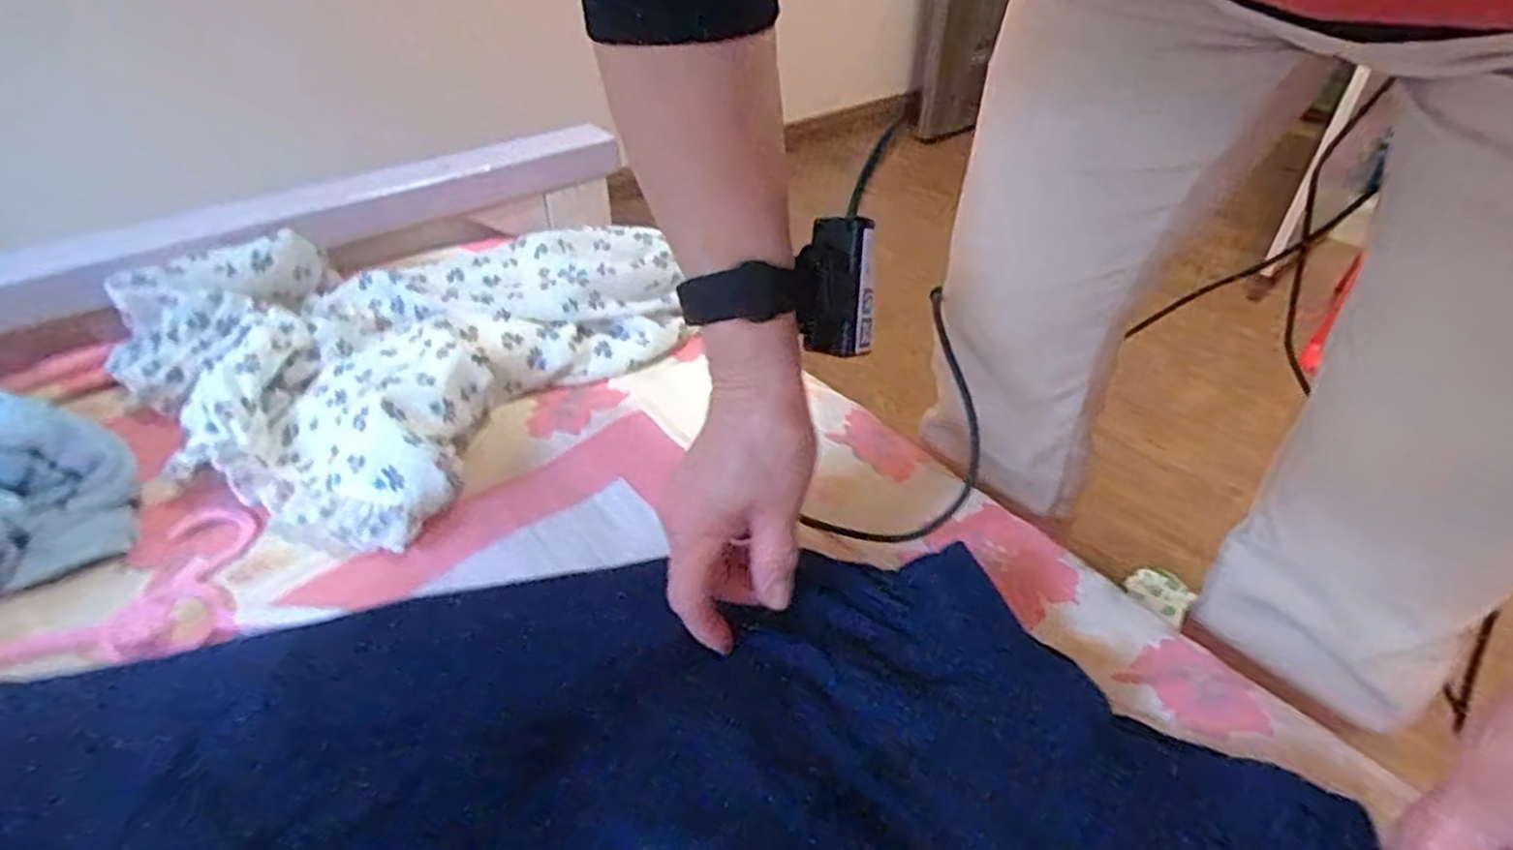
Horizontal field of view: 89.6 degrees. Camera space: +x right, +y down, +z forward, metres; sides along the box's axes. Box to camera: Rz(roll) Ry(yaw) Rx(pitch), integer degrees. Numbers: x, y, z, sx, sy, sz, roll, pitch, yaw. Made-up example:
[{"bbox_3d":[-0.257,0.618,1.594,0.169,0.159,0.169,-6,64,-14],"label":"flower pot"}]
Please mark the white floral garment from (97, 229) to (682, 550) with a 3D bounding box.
[{"bbox_3d":[-0.261,-0.079,0.577,0.311,0.065,0.341,22,44,23],"label":"white floral garment"}]

